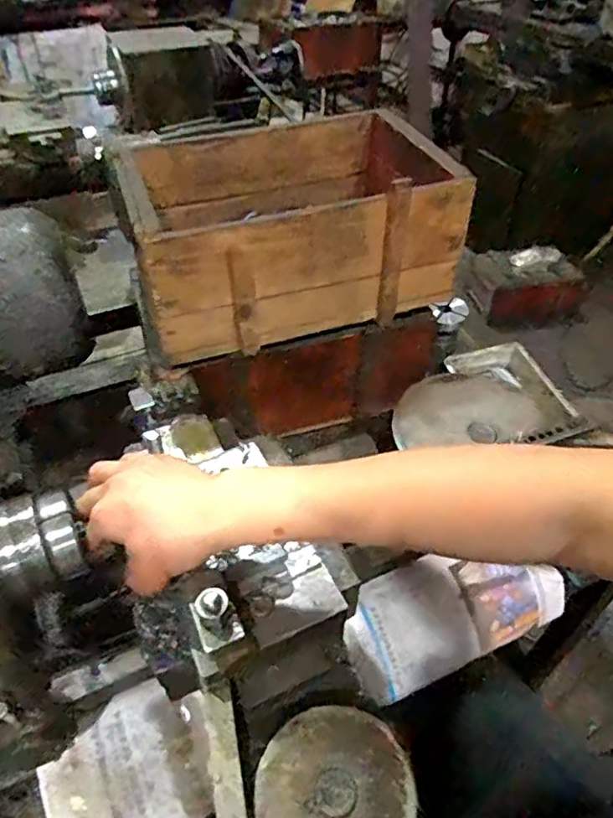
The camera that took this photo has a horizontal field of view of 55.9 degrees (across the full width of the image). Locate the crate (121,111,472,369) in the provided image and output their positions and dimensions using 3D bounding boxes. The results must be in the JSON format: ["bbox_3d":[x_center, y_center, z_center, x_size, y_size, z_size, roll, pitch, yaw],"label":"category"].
[{"bbox_3d":[-0.022,-0.219,0.691,0.350,0.148,0.243,-13,46,-14],"label":"crate"}]

